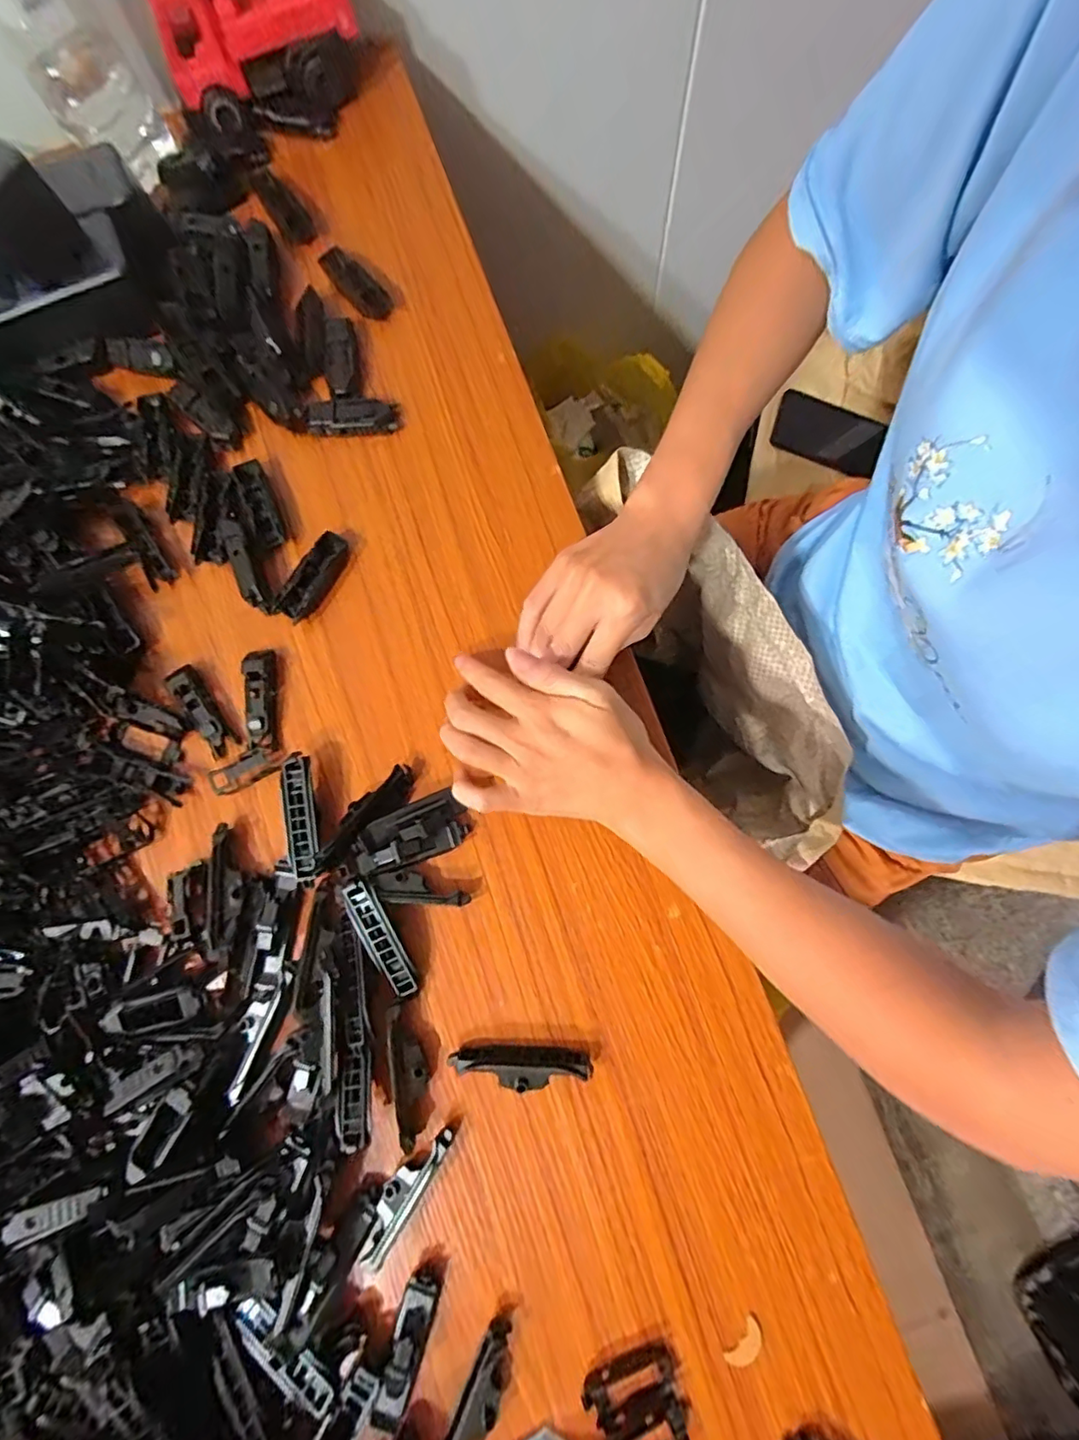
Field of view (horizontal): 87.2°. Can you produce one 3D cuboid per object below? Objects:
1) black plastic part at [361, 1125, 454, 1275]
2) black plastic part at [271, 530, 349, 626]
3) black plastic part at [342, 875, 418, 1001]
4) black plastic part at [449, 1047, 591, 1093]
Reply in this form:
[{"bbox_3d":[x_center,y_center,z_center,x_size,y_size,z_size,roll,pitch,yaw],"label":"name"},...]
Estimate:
[{"bbox_3d":[-0.077,0.264,0.318,0.018,0.016,0.077,33,83,6],"label":"black plastic part"},{"bbox_3d":[-0.153,-0.097,0.384,0.021,0.014,0.064,33,83,6],"label":"black plastic part"},{"bbox_3d":[-0.095,0.130,0.337,0.018,0.011,0.075,-27,96,-4],"label":"black plastic part"},{"bbox_3d":[-0.011,0.203,0.330,0.081,0.016,0.019,0,81,2],"label":"black plastic part"}]

